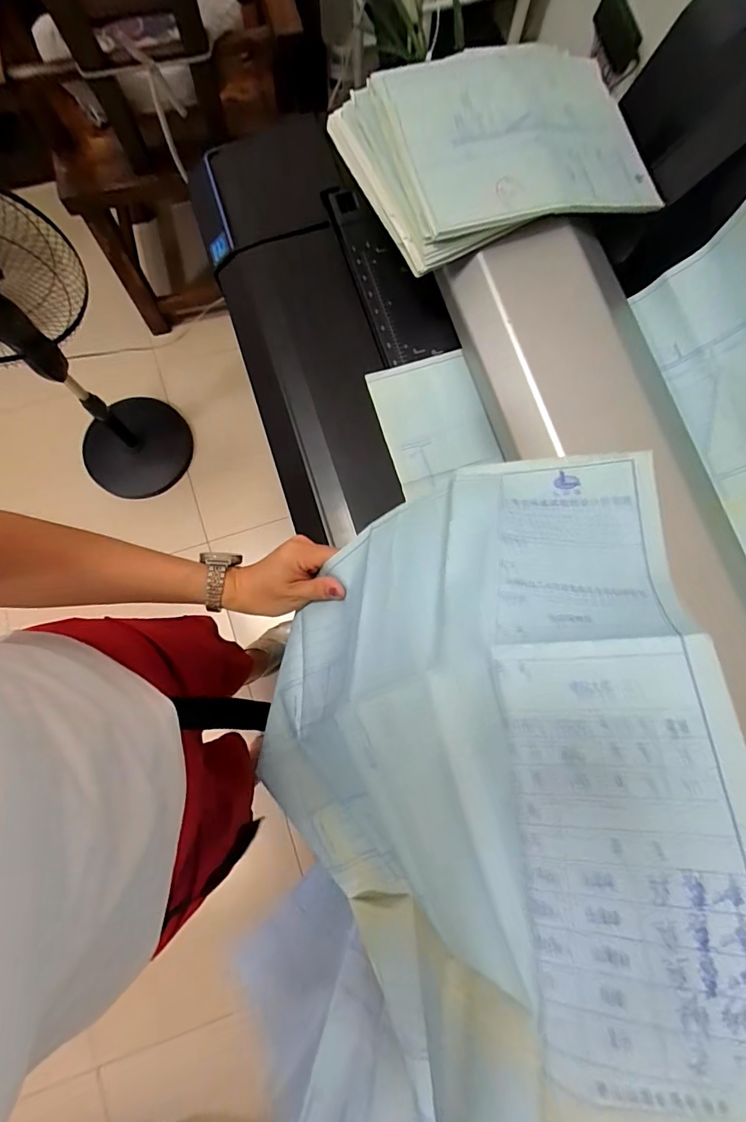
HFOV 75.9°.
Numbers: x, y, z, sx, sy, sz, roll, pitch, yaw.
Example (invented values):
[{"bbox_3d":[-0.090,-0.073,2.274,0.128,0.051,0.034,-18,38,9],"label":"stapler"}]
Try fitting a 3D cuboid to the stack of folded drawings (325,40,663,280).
[{"bbox_3d":[0.145,-0.468,0.535,0.327,0.053,0.228,-23,80,-5],"label":"stack of folded drawings"}]

